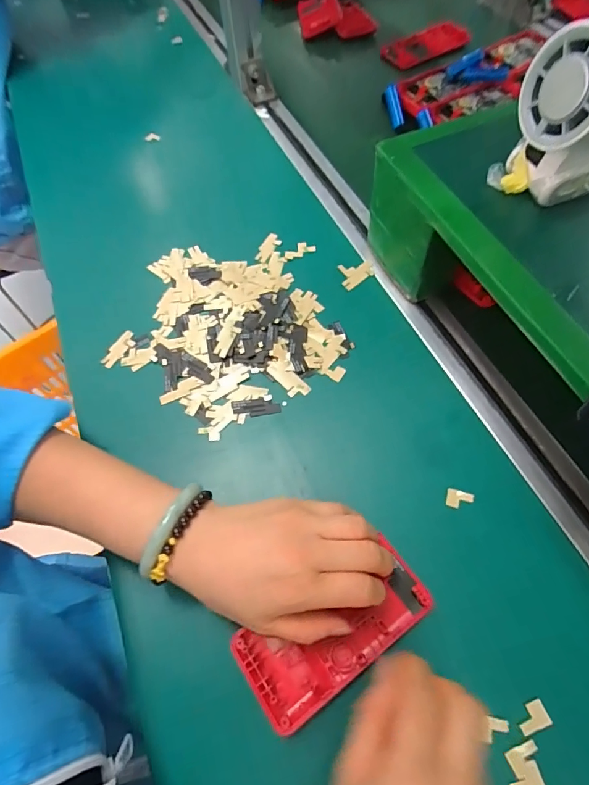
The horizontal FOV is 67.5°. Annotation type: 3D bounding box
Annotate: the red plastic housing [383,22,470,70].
[{"bbox_3d":[0.186,-0.494,0.625,0.117,0.013,0.055,-27,63,-11],"label":"red plastic housing"}]

